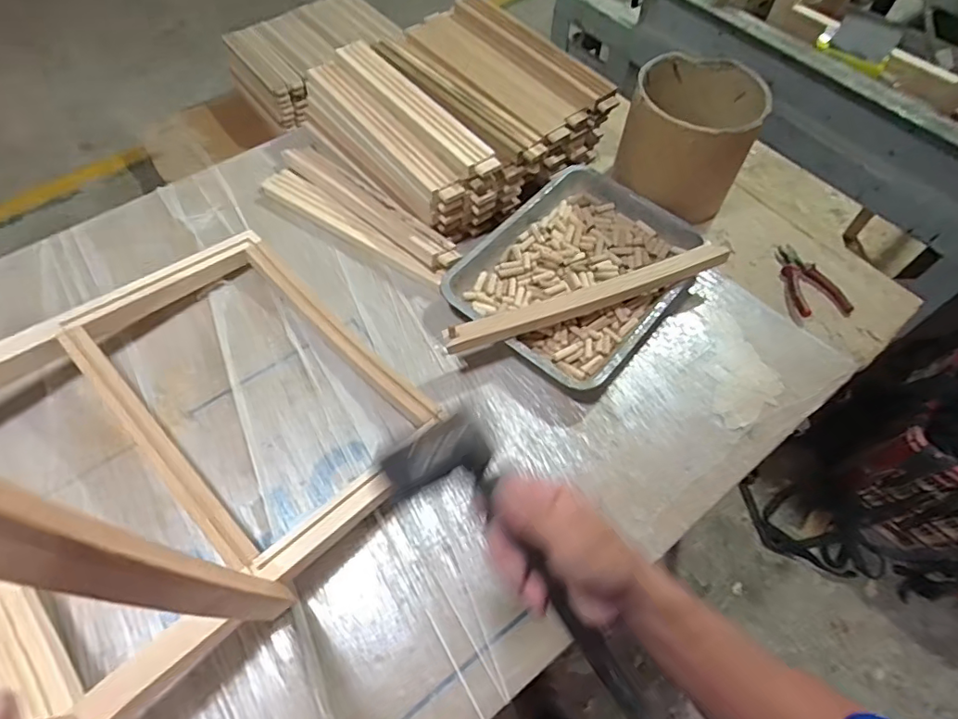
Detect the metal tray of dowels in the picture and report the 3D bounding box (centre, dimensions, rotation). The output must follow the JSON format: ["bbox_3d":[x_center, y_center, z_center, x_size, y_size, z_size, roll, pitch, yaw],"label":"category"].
[{"bbox_3d":[0.161,-0.141,0.881,0.293,0.054,0.375,38,66,19],"label":"metal tray of dowels"}]

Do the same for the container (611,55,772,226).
[{"bbox_3d":[0.343,-0.373,0.915,0.188,0.182,0.198,13,60,6],"label":"container"}]

